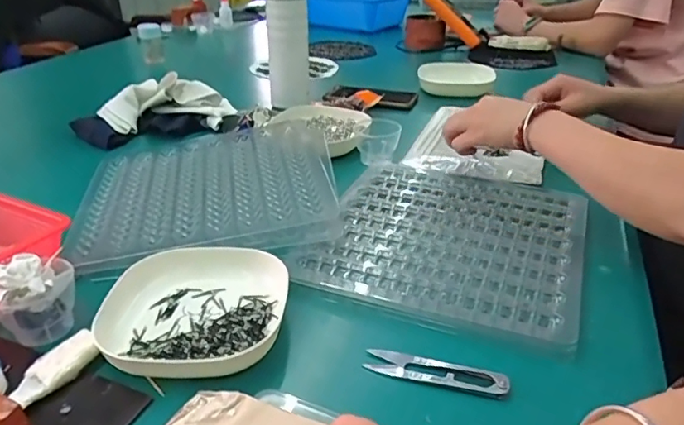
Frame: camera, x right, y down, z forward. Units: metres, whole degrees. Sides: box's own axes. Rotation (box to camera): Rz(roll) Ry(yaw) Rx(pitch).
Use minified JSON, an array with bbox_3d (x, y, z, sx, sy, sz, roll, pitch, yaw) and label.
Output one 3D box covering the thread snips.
[{"bbox_3d":[0.069,0.118,0.396,0.103,0.014,0.022,8,29,20],"label":"thread snips"}]

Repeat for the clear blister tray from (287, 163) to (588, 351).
[{"bbox_3d":[0.115,0.015,0.555,0.249,0.012,0.284,9,29,23],"label":"clear blister tray"}]

